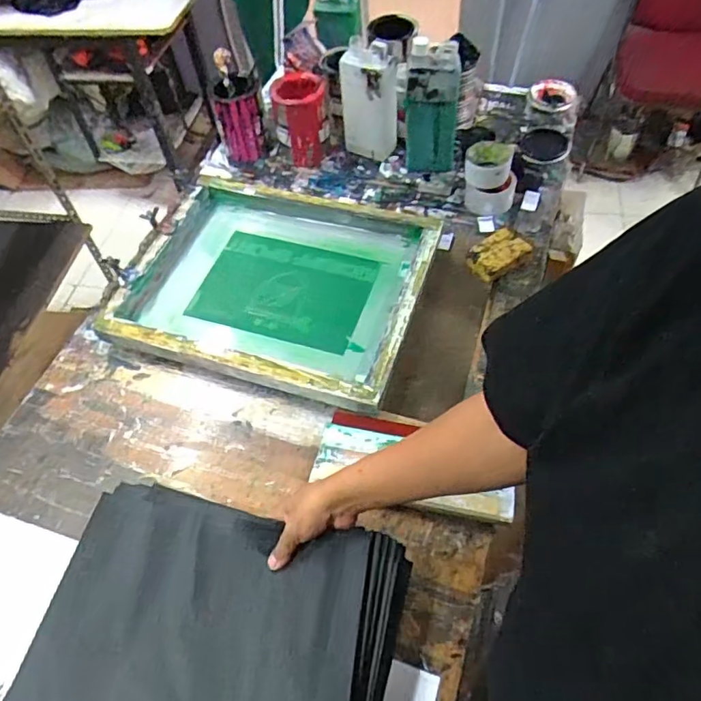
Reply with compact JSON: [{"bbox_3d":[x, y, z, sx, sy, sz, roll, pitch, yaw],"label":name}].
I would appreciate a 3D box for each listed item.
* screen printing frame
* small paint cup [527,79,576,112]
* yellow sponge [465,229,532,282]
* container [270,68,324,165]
[{"bbox_3d":[-0.123,-0.136,0.959,0.499,0.046,0.430,14,58,14],"label":"screen printing frame"},{"bbox_3d":[0.469,-0.594,1.238,0.086,0.032,0.095,37,66,26],"label":"small paint cup"},{"bbox_3d":[0.265,-0.168,0.956,0.115,0.041,0.074,-28,58,-14],"label":"yellow sponge"},{"bbox_3d":[-0.100,-0.473,1.111,0.105,0.147,0.122,-9,55,-1],"label":"container"}]

